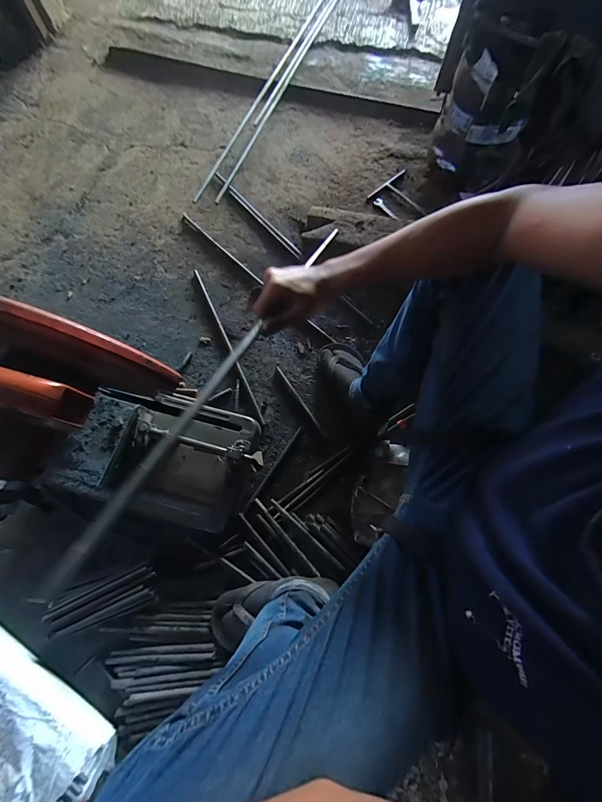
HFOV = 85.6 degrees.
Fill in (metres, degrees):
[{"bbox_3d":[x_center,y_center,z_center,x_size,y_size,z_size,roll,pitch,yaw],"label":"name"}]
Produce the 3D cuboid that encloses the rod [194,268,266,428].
[{"bbox_3d":[-0.190,-0.157,0.851,0.011,0.012,0.471,-24,73,-8],"label":"rod"}]

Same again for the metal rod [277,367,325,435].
[{"bbox_3d":[-0.004,-0.005,0.809,0.010,0.004,0.204,-32,75,-10],"label":"metal rod"}]

